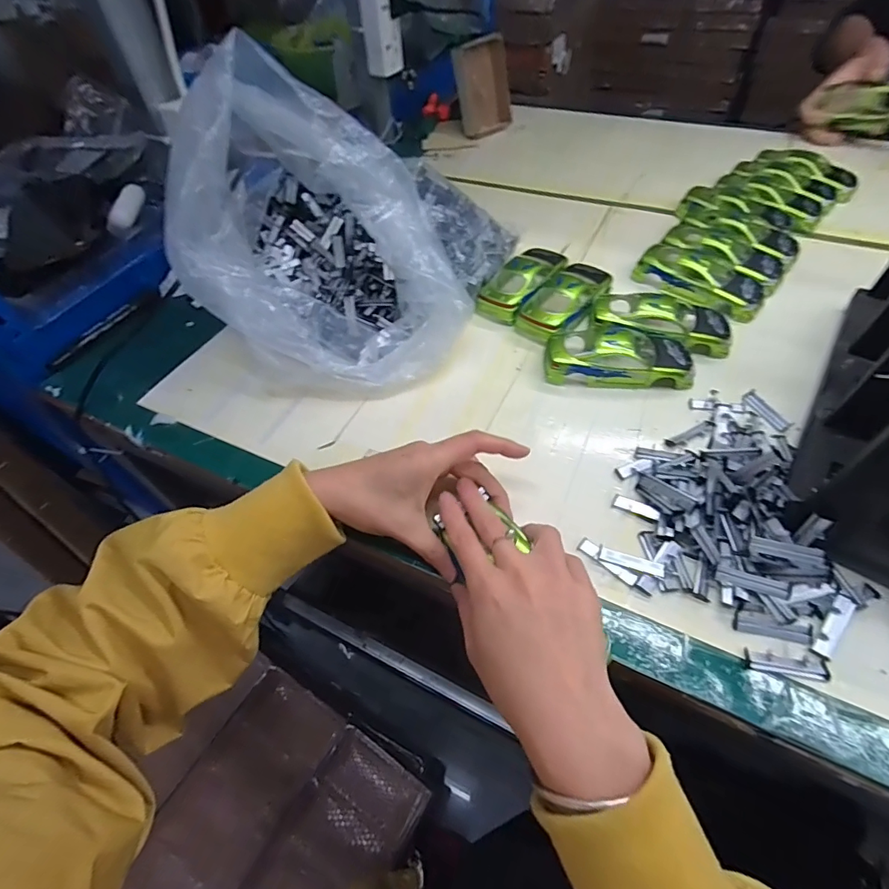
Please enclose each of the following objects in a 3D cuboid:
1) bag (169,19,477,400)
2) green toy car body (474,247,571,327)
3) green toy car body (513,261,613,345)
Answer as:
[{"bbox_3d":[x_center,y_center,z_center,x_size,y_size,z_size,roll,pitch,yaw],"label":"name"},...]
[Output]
[{"bbox_3d":[-0.098,-0.194,0.406,0.216,0.198,0.237,-3,53,1],"label":"bag"},{"bbox_3d":[0.086,-0.179,0.492,0.056,0.033,0.127,31,61,24],"label":"green toy car body"},{"bbox_3d":[0.120,-0.149,0.462,0.053,0.034,0.118,35,62,26],"label":"green toy car body"}]

